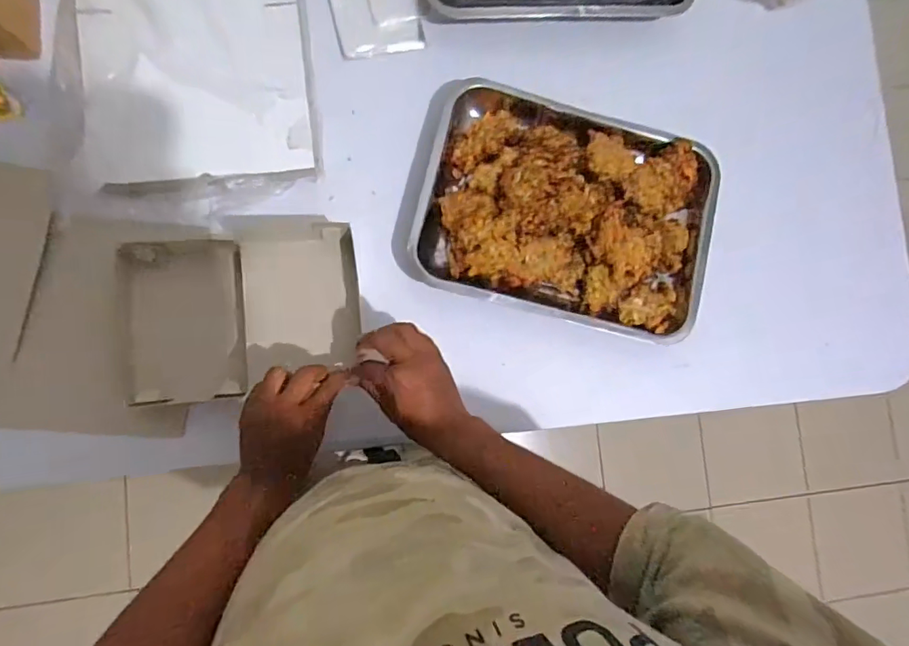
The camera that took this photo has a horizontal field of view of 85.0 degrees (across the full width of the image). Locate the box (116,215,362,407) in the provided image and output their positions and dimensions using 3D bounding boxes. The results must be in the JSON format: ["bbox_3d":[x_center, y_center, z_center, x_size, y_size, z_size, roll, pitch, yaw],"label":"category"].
[{"bbox_3d":[-0.233,-0.014,0.545,0.252,0.059,0.184,-6,89,-5],"label":"box"}]

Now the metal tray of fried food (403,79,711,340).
[{"bbox_3d":[0.138,-0.138,0.594,0.346,0.065,0.263,14,85,-6],"label":"metal tray of fried food"}]

